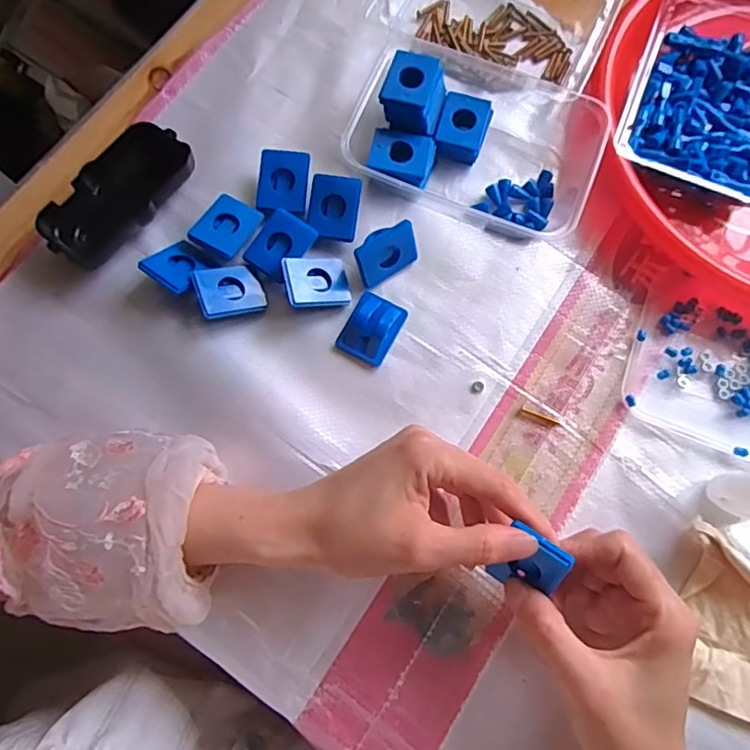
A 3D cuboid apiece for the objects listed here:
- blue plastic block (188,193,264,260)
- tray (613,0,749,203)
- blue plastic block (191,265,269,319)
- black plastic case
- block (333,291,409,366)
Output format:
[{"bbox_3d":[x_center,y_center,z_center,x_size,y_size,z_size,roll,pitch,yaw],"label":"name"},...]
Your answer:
[{"bbox_3d":[-0.100,-0.101,0.379,0.034,0.009,0.041,28,77,7],"label":"blue plastic block"},{"bbox_3d":[0.248,-0.203,0.404,0.125,0.036,0.182,22,77,5],"label":"tray"},{"bbox_3d":[-0.097,-0.056,0.372,0.045,0.006,0.037,-15,70,-34],"label":"blue plastic block"},{"bbox_3d":[-0.175,-0.122,0.383,0.050,0.025,0.107,38,79,9],"label":"black plastic case"},{"bbox_3d":[-0.002,-0.032,0.375,0.034,0.014,0.044,28,77,7],"label":"block"}]

